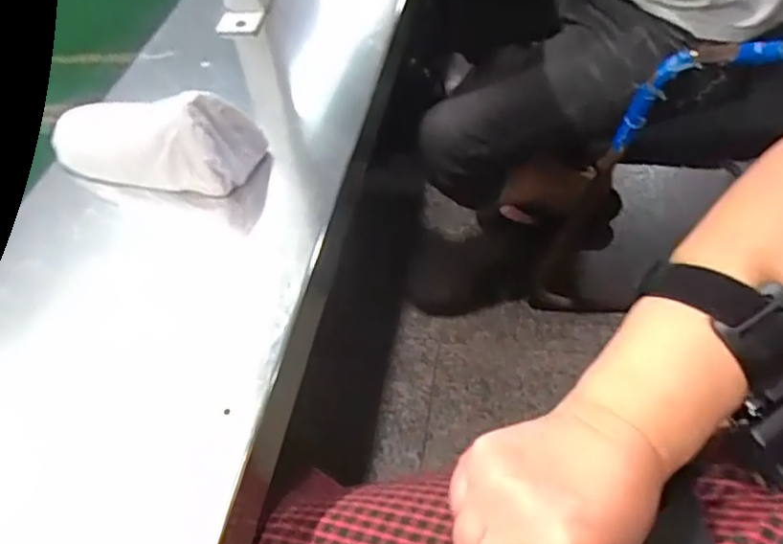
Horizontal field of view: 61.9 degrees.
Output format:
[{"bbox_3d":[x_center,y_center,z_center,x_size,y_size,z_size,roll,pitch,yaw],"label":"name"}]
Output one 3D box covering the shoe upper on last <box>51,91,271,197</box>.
[{"bbox_3d":[-0.184,-0.103,0.484,0.166,0.063,0.067,13,51,17],"label":"shoe upper on last"}]

